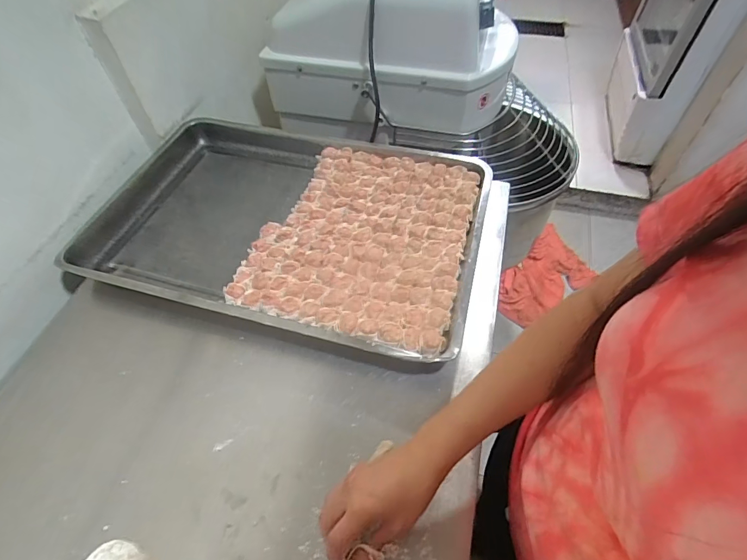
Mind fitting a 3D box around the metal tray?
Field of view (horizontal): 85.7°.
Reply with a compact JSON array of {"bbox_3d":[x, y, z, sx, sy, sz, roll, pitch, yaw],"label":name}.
[{"bbox_3d":[-0.142,-0.098,0.654,0.613,0.053,0.393,13,55,11],"label":"metal tray"}]

